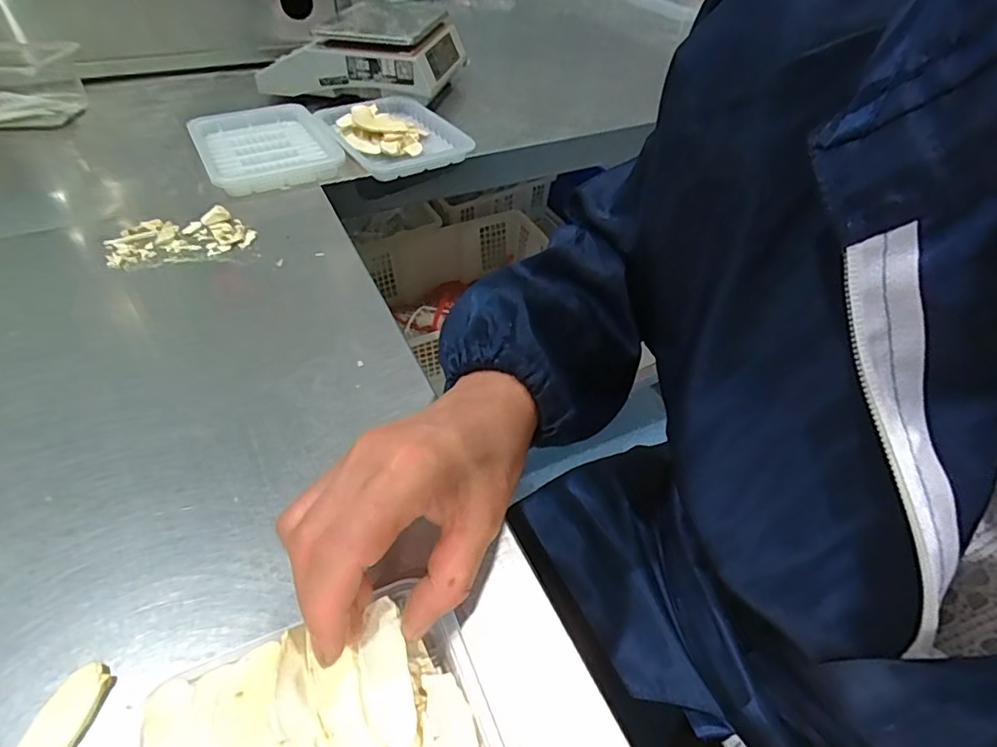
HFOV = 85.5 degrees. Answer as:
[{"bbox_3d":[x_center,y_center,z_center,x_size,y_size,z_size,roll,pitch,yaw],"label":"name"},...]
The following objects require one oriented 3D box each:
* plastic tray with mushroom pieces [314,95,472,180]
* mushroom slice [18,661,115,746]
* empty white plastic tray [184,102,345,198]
[{"bbox_3d":[-0.124,-0.293,0.648,0.147,0.033,0.170,-26,53,-25],"label":"plastic tray with mushroom pieces"},{"bbox_3d":[-0.190,0.157,0.225,0.020,0.004,0.064,15,48,10],"label":"mushroom slice"},{"bbox_3d":[-0.258,-0.252,0.604,0.139,0.029,0.162,-22,52,-22],"label":"empty white plastic tray"}]

